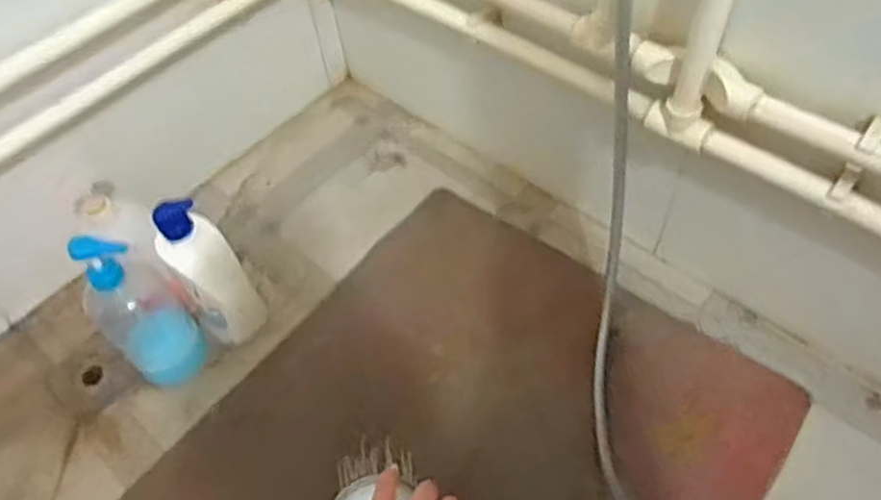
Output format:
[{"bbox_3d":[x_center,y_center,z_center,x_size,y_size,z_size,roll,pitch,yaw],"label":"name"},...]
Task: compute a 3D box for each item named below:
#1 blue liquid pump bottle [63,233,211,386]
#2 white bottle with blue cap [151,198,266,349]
[{"bbox_3d":[-0.351,0.077,0.815,0.059,0.257,0.091,37,64,27],"label":"blue liquid pump bottle"},{"bbox_3d":[-0.279,0.037,0.852,0.077,0.226,0.072,-32,60,-17],"label":"white bottle with blue cap"}]

